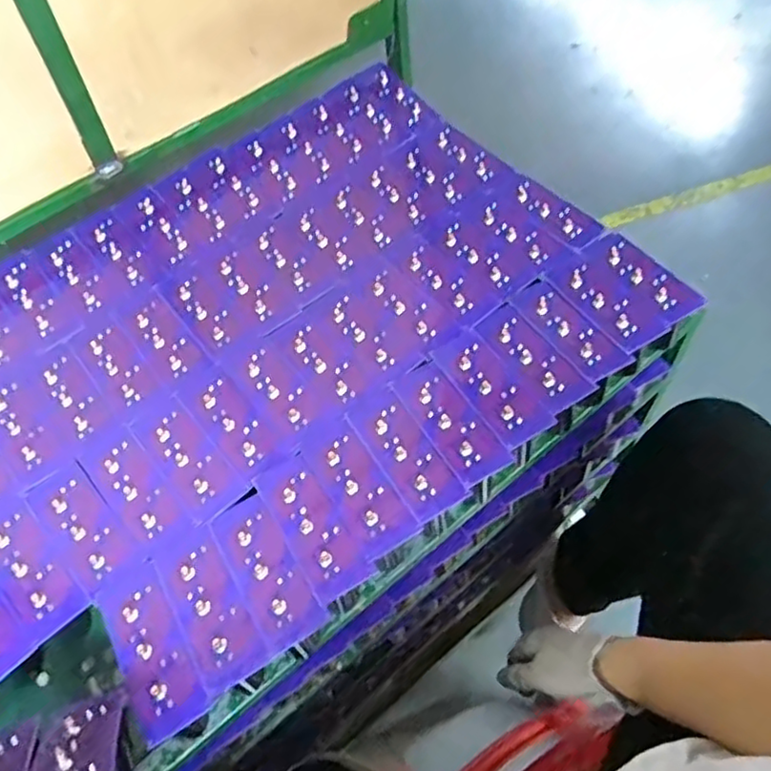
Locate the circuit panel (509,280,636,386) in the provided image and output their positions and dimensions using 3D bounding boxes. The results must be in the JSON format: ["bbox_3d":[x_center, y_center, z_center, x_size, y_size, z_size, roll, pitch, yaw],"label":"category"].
[{"bbox_3d":[0.183,-0.057,0.665,0.050,0.007,0.132,-29,54,-11],"label":"circuit panel"}]

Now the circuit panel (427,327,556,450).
[{"bbox_3d":[0.100,-0.001,0.641,0.053,0.012,0.130,-29,57,-13],"label":"circuit panel"}]

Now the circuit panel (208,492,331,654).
[{"bbox_3d":[-0.101,0.154,0.564,0.049,0.008,0.130,-32,58,-11],"label":"circuit panel"}]

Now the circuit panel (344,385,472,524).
[{"bbox_3d":[0.017,0.060,0.611,0.053,0.008,0.134,-30,59,-12],"label":"circuit panel"}]

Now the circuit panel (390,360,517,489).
[{"bbox_3d":[0.060,0.030,0.621,0.051,0.009,0.132,-30,60,-13],"label":"circuit panel"}]

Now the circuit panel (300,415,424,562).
[{"bbox_3d":[-0.025,0.087,0.594,0.054,0.006,0.129,-30,60,-13],"label":"circuit panel"}]

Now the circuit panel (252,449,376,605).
[{"bbox_3d":[-0.065,0.119,0.577,0.052,0.008,0.133,-31,60,-14],"label":"circuit panel"}]

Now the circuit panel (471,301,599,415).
[{"bbox_3d":[0.142,-0.030,0.654,0.053,0.009,0.131,-30,56,-12],"label":"circuit panel"}]

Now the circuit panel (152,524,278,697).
[{"bbox_3d":[-0.145,0.179,0.547,0.054,0.005,0.129,-32,60,-14],"label":"circuit panel"}]

